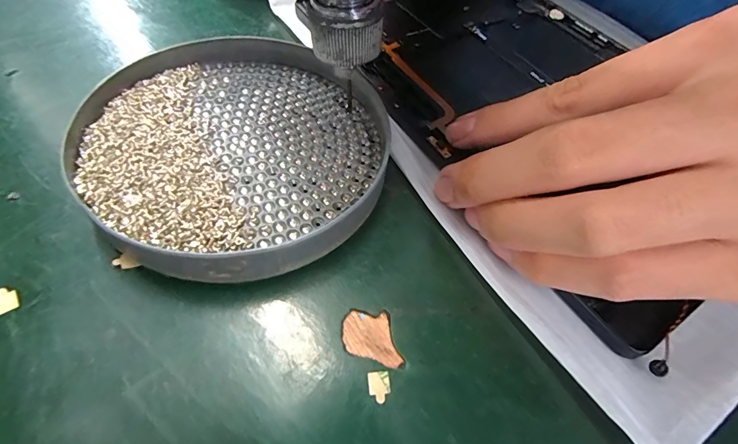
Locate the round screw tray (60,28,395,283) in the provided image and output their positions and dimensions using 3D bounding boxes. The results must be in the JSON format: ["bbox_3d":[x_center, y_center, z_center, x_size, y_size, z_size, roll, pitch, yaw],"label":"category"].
[{"bbox_3d":[-0.050,-0.033,0.150,0.111,0.018,0.115,3,56,-4],"label":"round screw tray"}]

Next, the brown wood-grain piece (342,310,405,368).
[{"bbox_3d":[0.001,0.036,0.121,0.018,0.004,0.017,2,55,-3],"label":"brown wood-grain piece"}]

